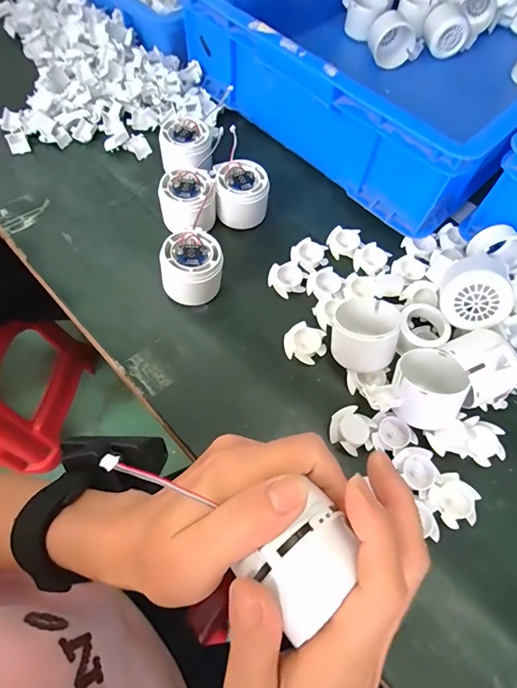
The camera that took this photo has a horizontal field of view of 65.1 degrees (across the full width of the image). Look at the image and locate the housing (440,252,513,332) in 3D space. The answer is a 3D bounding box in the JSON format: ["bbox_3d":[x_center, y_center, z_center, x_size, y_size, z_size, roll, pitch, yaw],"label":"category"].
[{"bbox_3d":[0.203,-0.049,0.378,0.063,0.058,0.057,30,33,8],"label":"housing"}]

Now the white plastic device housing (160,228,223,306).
[{"bbox_3d":[-0.064,-0.071,0.400,0.060,0.054,0.064,2,62,-4],"label":"white plastic device housing"}]

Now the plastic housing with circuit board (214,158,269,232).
[{"bbox_3d":[-0.017,-0.163,0.452,0.061,0.050,0.062,4,62,-2],"label":"plastic housing with circuit board"}]

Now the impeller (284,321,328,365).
[{"bbox_3d":[0.046,0.000,0.394,0.040,0.010,0.037,1,64,-3],"label":"impeller"}]

